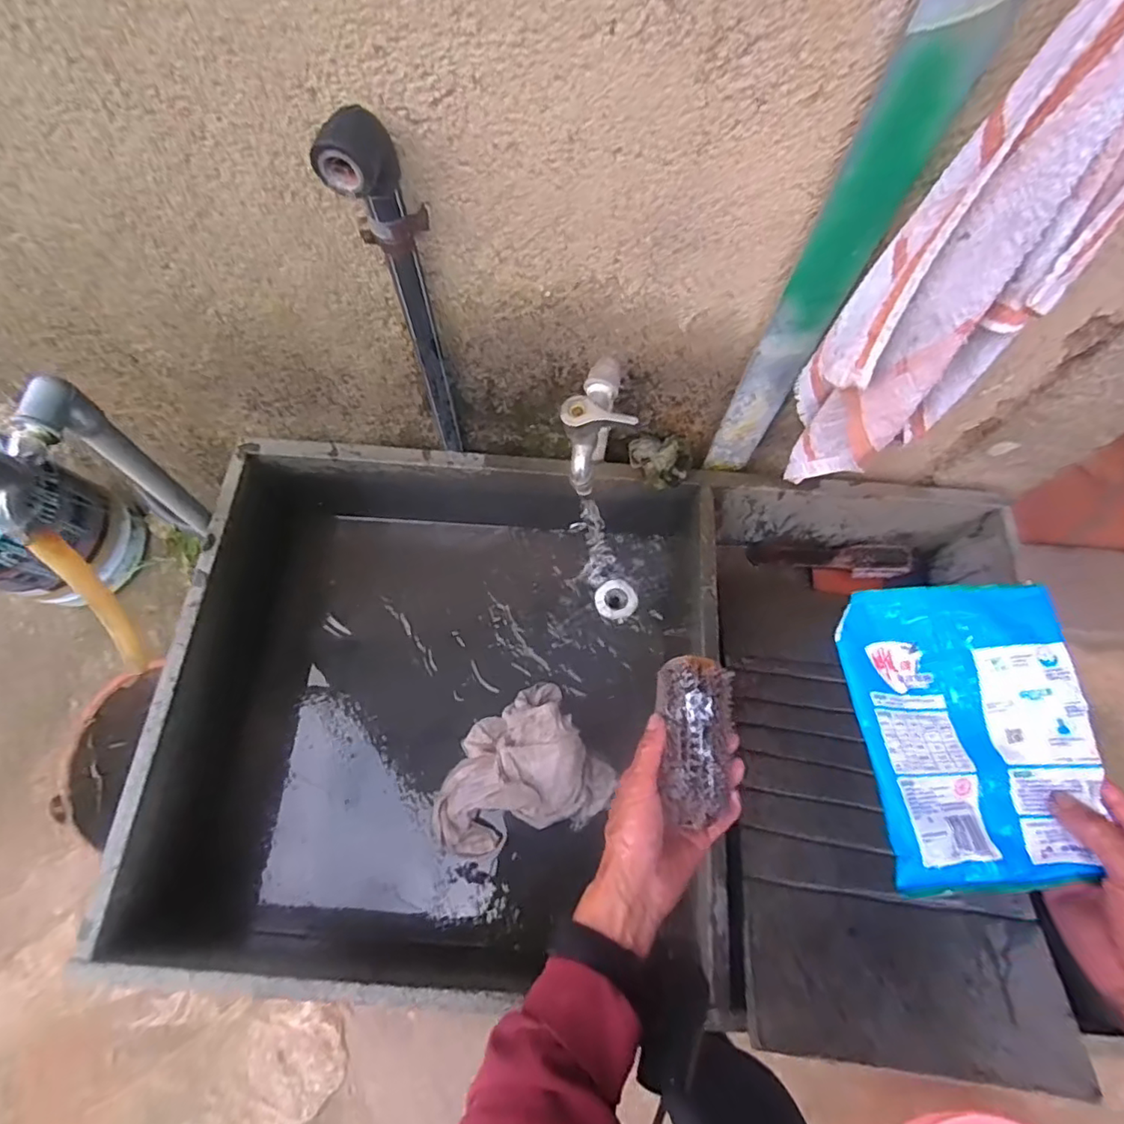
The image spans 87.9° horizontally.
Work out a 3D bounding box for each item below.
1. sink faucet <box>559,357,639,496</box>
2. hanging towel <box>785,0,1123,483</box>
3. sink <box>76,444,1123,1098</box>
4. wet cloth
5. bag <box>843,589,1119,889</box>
[{"bbox_3d":[0.027,-0.131,0.516,0.054,0.079,0.111,-4,70,-2],"label":"sink faucet"},{"bbox_3d":[0.273,-0.208,0.363,0.094,0.498,0.092,-22,71,-8],"label":"hanging towel"},{"bbox_3d":[0.052,0.171,0.689,0.924,0.264,0.561,3,70,0],"label":"sink"},{"bbox_3d":[-0.055,0.260,0.690,0.201,0.077,0.163,-33,73,-12],"label":"wet cloth"},{"bbox_3d":[0.300,0.119,0.430,0.158,0.032,0.208,-2,70,-1],"label":"bag"}]

